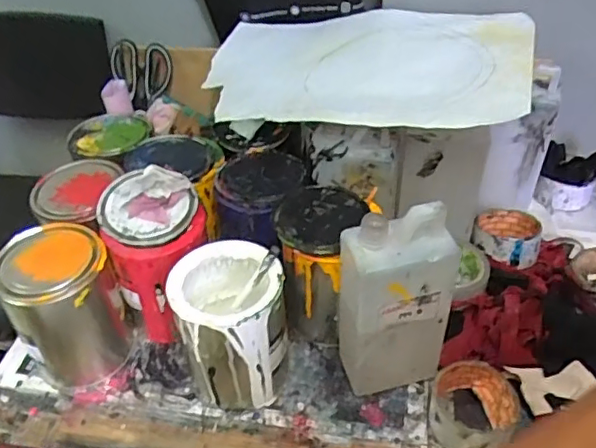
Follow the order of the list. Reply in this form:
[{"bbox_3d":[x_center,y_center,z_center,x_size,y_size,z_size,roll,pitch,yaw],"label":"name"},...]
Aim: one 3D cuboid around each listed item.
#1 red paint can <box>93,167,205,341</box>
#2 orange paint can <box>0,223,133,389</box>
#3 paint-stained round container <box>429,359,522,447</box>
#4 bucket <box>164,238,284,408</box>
[{"bbox_3d":[-0.154,0.032,0.654,0.108,0.166,0.121,-18,45,-18],"label":"red paint can"},{"bbox_3d":[-0.247,0.092,0.625,0.107,0.154,0.100,-25,47,-24],"label":"orange paint can"},{"bbox_3d":[0.173,0.183,0.571,0.083,0.046,0.095,16,45,18],"label":"paint-stained round container"},{"bbox_3d":[-0.066,0.107,0.601,0.104,0.151,0.105,-1,42,1],"label":"bucket"}]

